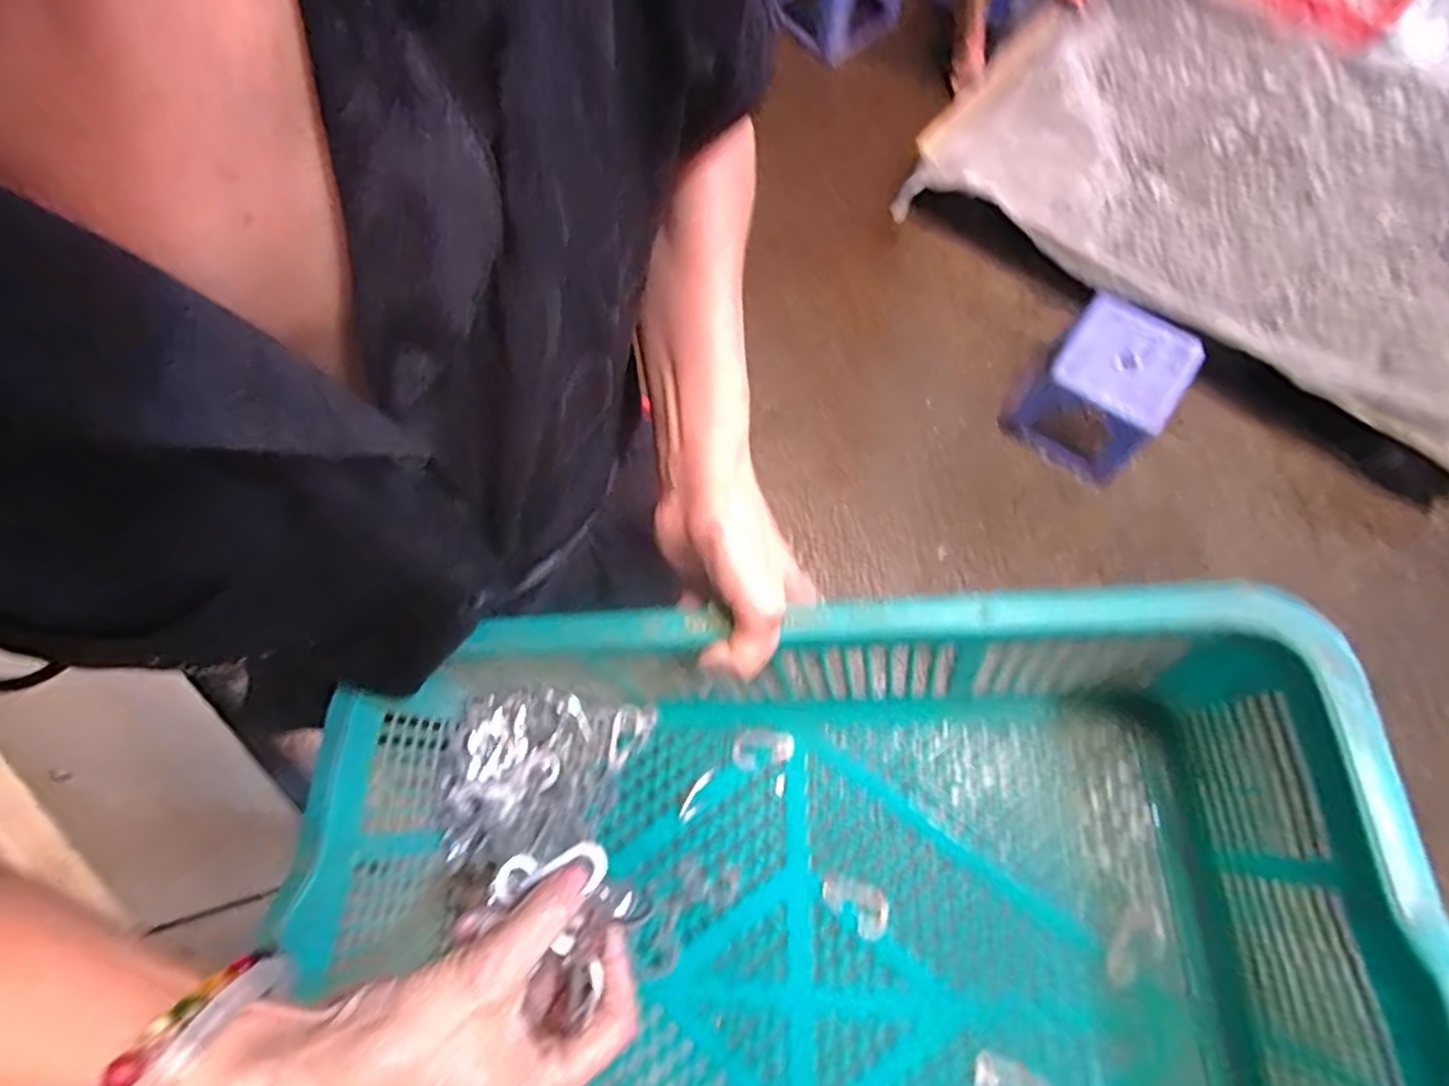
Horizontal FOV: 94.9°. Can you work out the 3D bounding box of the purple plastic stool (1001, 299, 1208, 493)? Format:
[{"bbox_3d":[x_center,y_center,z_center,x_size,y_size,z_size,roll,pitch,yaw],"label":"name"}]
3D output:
[{"bbox_3d":[0.759,-0.308,1.339,0.252,0.209,0.257,38,77,11],"label":"purple plastic stool"}]

